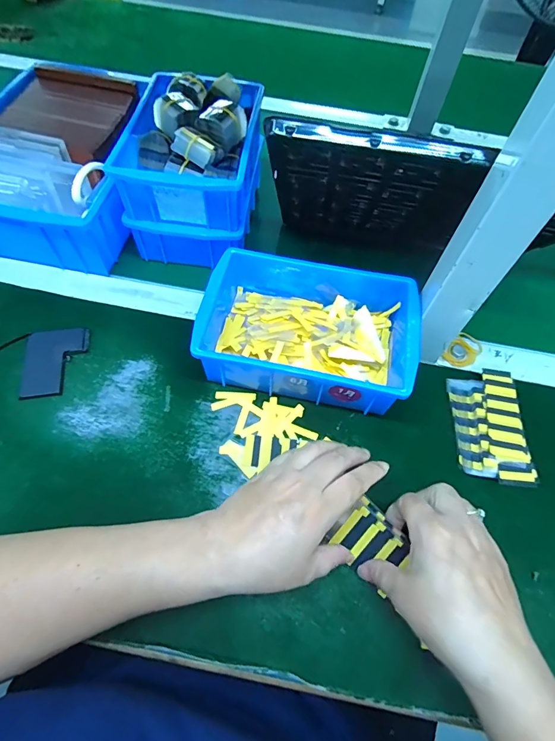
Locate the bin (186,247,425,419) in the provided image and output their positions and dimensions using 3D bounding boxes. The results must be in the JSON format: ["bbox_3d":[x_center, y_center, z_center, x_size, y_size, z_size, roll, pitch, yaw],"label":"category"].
[{"bbox_3d":[0.030,-0.042,0.399,0.200,0.070,0.142,13,58,3],"label":"bin"}]

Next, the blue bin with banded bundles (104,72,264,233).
[{"bbox_3d":[-0.090,-0.246,0.438,0.135,0.077,0.185,6,60,-1],"label":"blue bin with banded bundles"}]

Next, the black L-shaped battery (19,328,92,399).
[{"bbox_3d":[-0.221,-0.009,0.394,0.057,0.004,0.075,-6,59,-8],"label":"black L-shaped battery"}]

